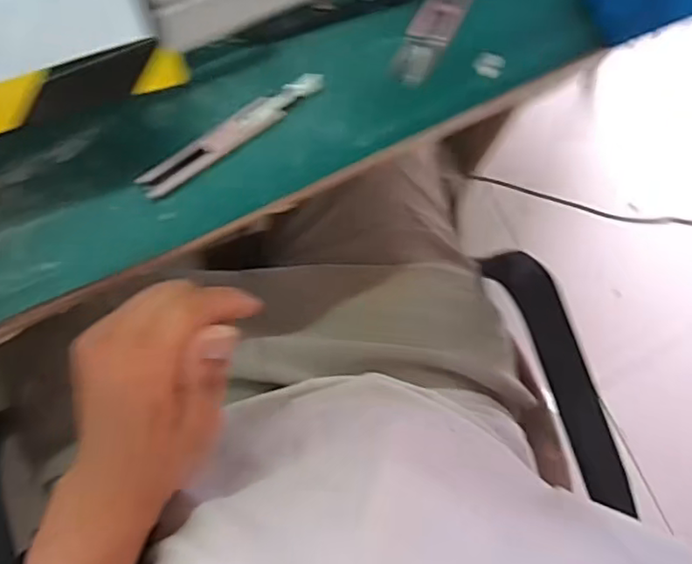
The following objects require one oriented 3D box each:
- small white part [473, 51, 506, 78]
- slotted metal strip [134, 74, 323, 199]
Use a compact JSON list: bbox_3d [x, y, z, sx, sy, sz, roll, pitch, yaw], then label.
[{"bbox_3d":[0.105,-0.159,0.449,0.021,0.004,0.018,13,83,-5],"label":"small white part"},{"bbox_3d":[-0.075,-0.102,0.419,0.141,0.010,0.020,-36,89,-9],"label":"slotted metal strip"}]

